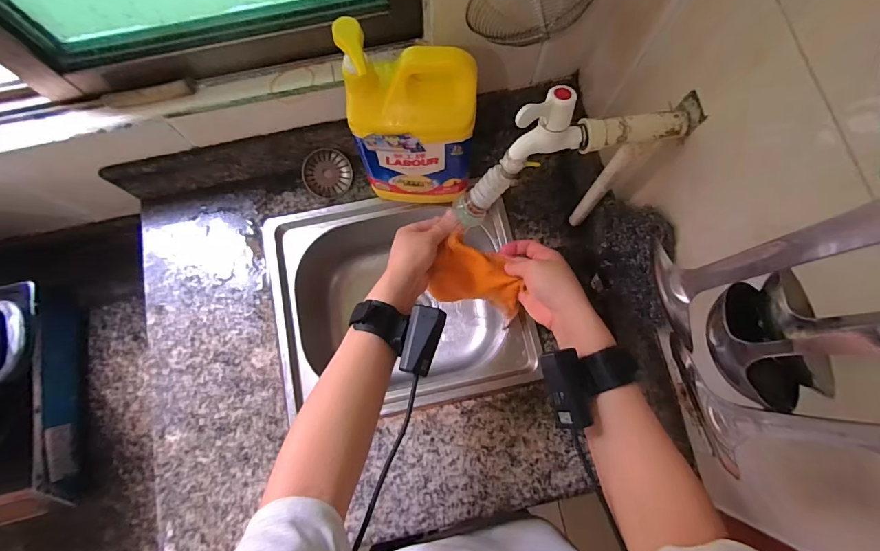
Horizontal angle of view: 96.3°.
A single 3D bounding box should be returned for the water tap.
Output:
[{"bbox_3d":[0.132,-0.127,0.409,0.227,0.154,0.046,-16,77,-3],"label":"water tap"}]

